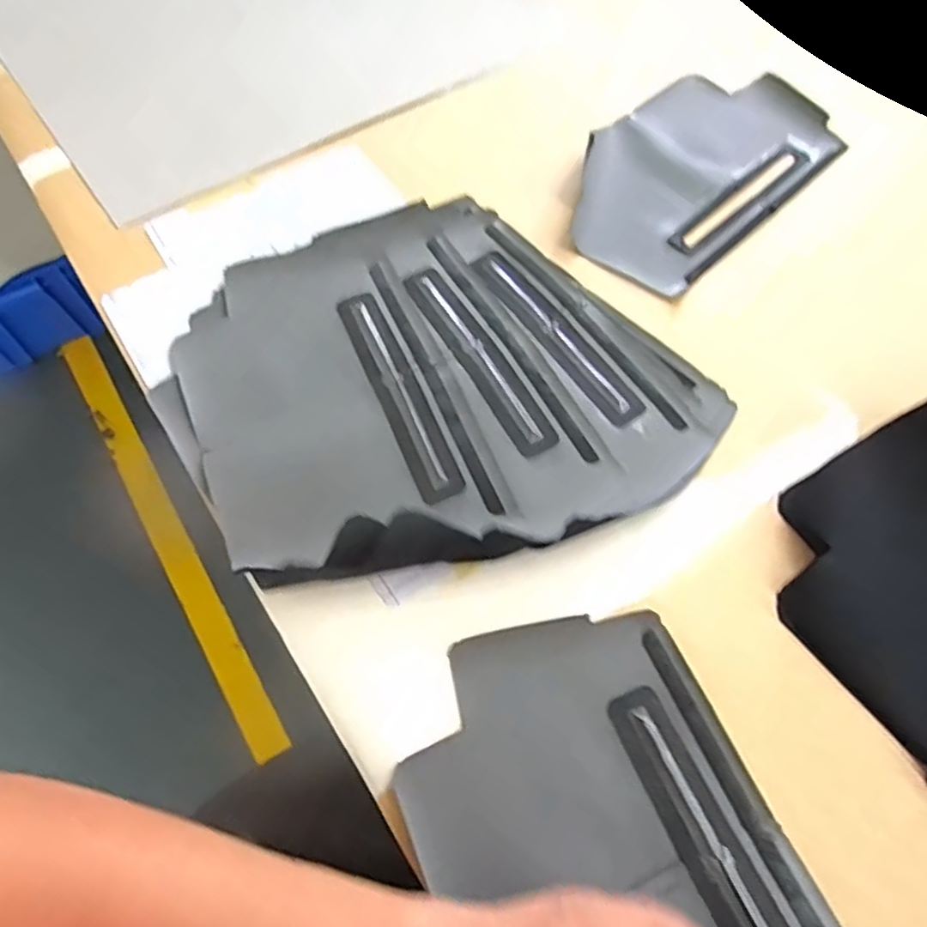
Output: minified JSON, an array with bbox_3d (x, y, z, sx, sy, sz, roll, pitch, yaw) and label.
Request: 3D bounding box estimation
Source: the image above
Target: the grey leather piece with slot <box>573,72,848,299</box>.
[{"bbox_3d":[0.204,-0.261,0.564,0.287,0.016,0.153,-41,70,-19],"label":"grey leather piece with slot"}]

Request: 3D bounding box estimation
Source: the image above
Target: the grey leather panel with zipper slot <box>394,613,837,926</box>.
[{"bbox_3d":[0.083,0.215,0.305,0.167,0.035,0.283,-20,66,-11],"label":"grey leather panel with zipper slot"}]

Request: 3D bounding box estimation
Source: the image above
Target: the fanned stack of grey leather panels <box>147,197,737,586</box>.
[{"bbox_3d":[-0.021,-0.068,0.441,0.343,0.038,0.303,-26,67,-13],"label":"fanned stack of grey leather panels"}]

